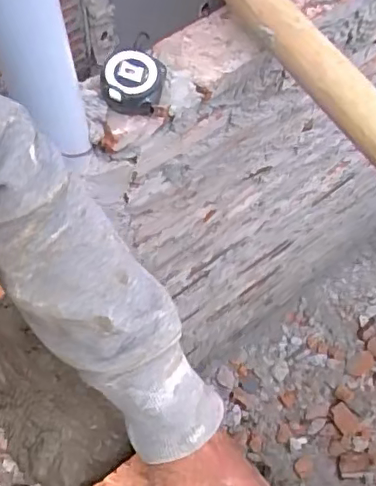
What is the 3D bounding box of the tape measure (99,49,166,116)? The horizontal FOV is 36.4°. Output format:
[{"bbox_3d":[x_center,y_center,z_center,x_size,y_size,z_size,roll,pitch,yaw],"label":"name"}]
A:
[{"bbox_3d":[-0.066,-0.200,0.702,0.072,0.033,0.072,10,65,3],"label":"tape measure"}]

